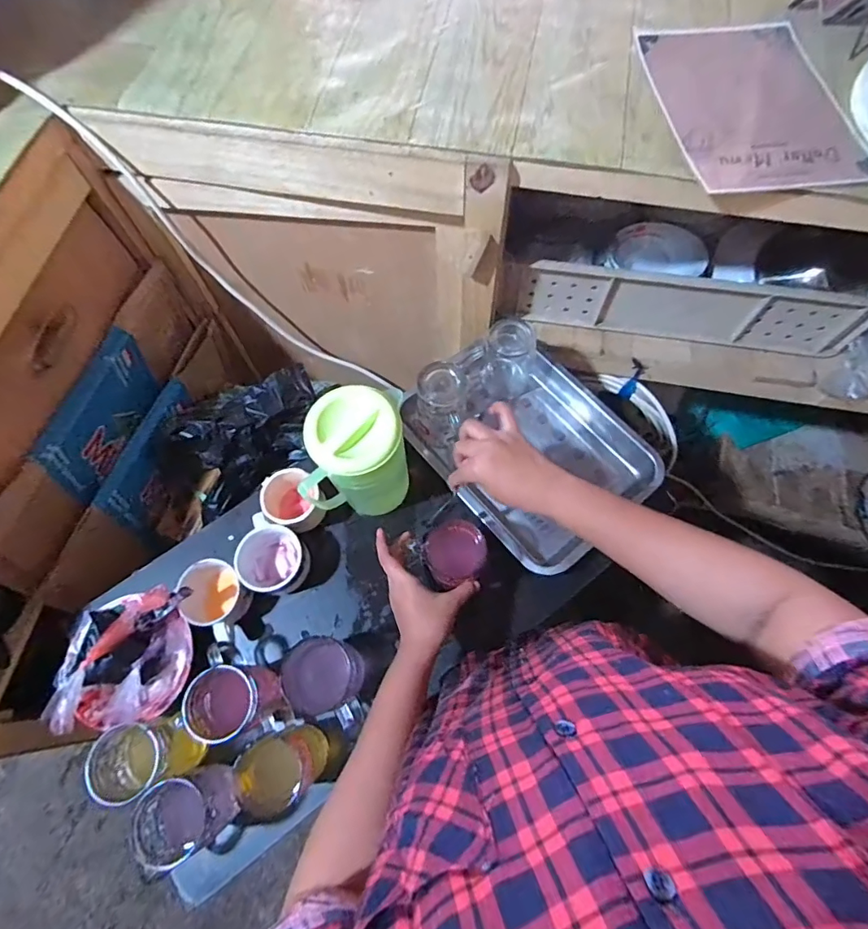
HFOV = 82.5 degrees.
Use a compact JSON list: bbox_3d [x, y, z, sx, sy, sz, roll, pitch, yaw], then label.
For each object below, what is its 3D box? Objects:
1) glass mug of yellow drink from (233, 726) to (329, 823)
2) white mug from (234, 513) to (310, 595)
[{"bbox_3d":[-0.169,0.350,0.559,0.083,0.117,0.084,0,70,1],"label":"glass mug of yellow drink"},{"bbox_3d":[-0.215,0.132,0.679,0.090,0.072,0.089,0,70,1],"label":"white mug"}]

